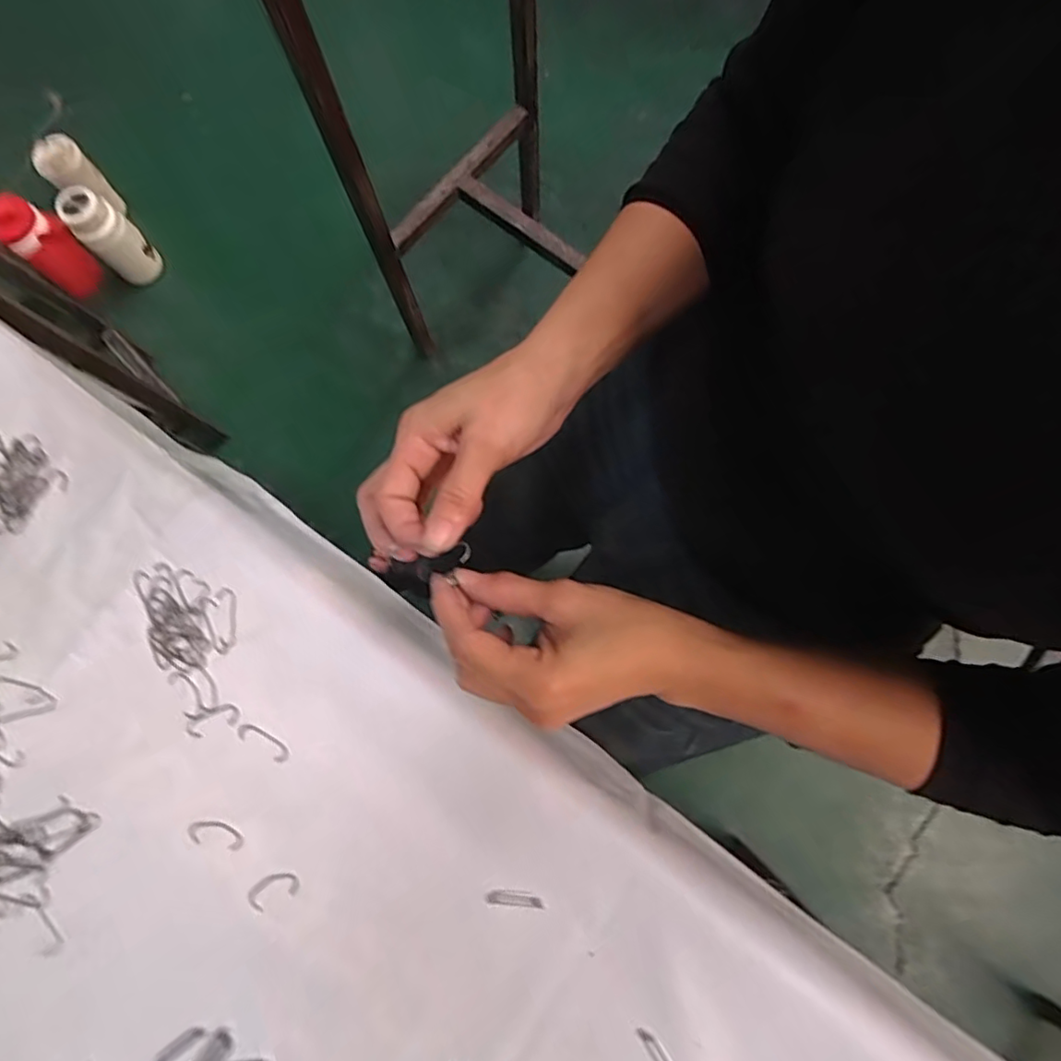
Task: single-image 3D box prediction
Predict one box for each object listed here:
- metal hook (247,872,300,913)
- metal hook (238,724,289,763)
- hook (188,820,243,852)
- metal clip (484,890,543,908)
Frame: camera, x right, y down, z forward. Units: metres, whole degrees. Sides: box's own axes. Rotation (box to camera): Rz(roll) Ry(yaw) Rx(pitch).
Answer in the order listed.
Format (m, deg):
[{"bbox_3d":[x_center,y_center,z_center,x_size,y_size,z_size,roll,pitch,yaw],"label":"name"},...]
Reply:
[{"bbox_3d":[-0.157,0.219,0.349,0.031,0.004,0.017,-25,77,-7],"label":"metal hook"},{"bbox_3d":[-0.170,0.134,0.364,0.036,0.004,0.012,31,77,7],"label":"metal hook"},{"bbox_3d":[-0.195,0.188,0.356,0.035,0.004,0.015,9,76,1],"label":"hook"},{"bbox_3d":[-0.010,0.221,0.344,0.034,0.004,0.008,4,75,0],"label":"metal clip"}]

